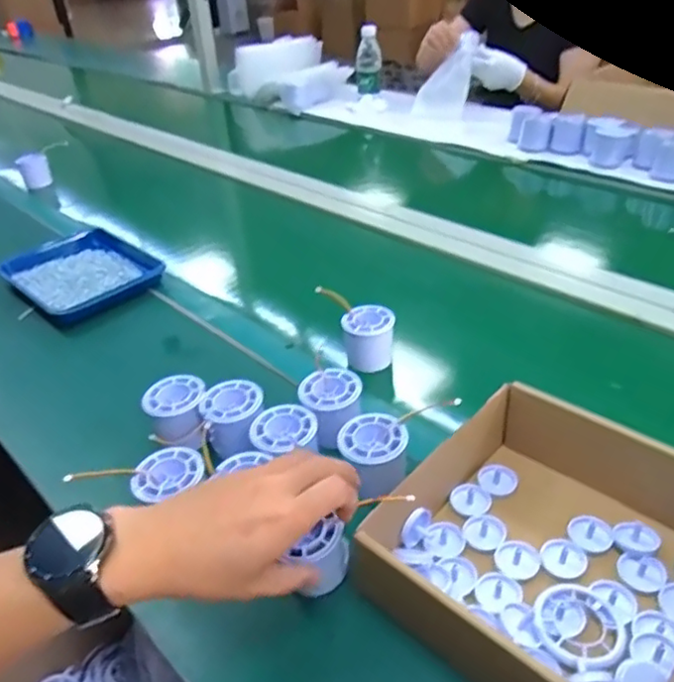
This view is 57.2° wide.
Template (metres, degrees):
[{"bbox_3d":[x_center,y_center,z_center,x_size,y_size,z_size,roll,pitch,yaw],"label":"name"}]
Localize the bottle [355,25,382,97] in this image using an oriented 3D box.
[{"bbox_3d":[0.079,-0.690,1.516,0.061,0.144,0.059,1,35,9],"label":"bottle"}]

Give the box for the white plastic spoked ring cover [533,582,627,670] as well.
[{"bbox_3d":[0.161,0.186,0.408,0.057,0.011,0.058,-27,40,-30],"label":"white plastic spoked ring cover"}]

